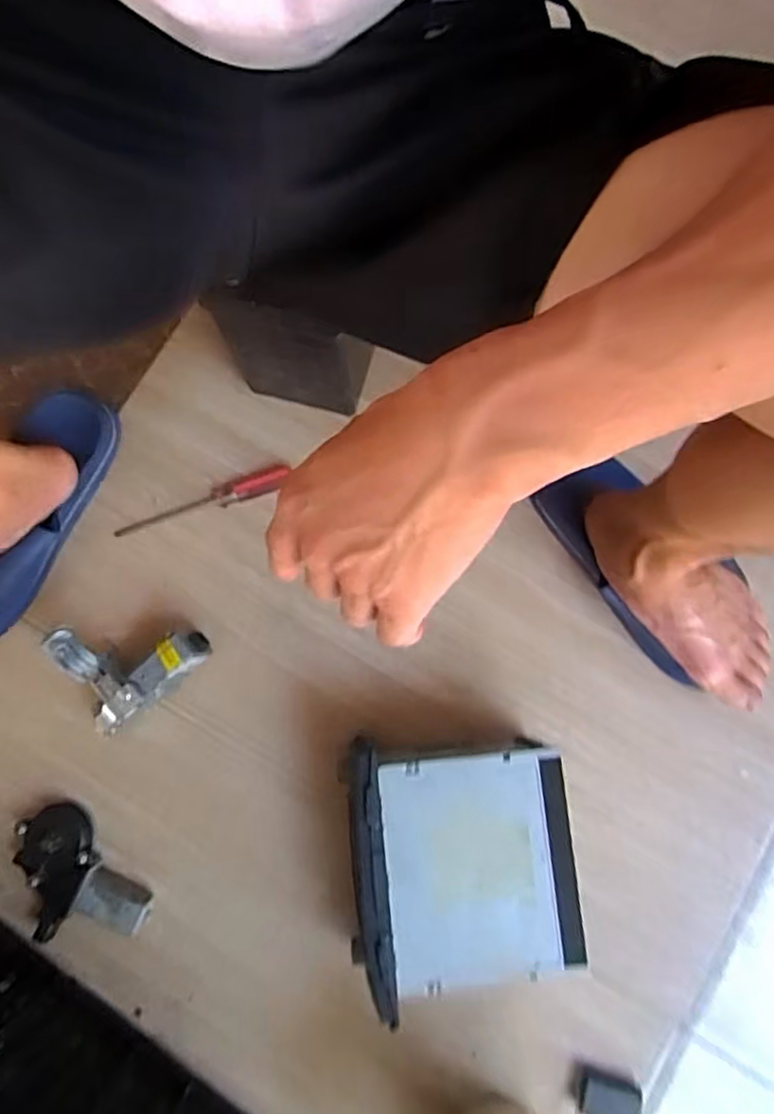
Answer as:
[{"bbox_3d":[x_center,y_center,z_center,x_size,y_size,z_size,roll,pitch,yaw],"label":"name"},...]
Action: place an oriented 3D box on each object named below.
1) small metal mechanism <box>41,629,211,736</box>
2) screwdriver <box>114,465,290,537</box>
[{"bbox_3d":[-0.241,0.098,0.651,0.121,0.083,0.102,-29,83,-5],"label":"small metal mechanism"},{"bbox_3d":[-0.199,-0.058,0.707,0.193,0.025,0.025,-17,82,-3],"label":"screwdriver"}]

